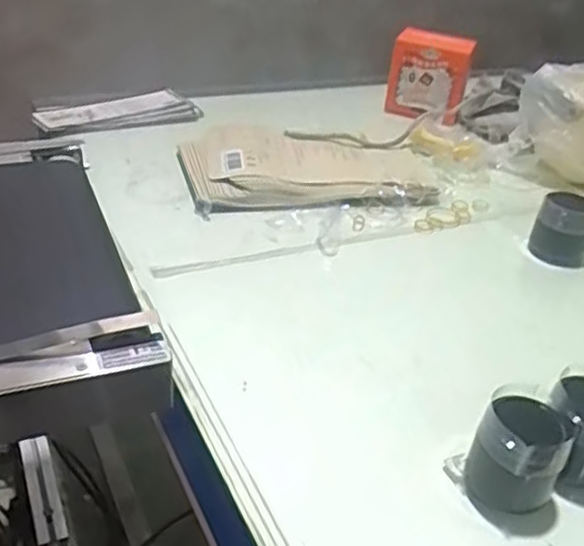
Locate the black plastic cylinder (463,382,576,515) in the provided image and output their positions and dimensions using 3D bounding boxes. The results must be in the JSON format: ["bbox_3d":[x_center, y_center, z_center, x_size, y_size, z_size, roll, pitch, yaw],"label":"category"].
[{"bbox_3d":[0.178,0.137,0.565,0.063,0.081,0.074,22,39,21],"label":"black plastic cylinder"}]

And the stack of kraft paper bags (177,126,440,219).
[{"bbox_3d":[0.019,-0.150,0.978,0.327,0.030,0.213,-3,37,-12],"label":"stack of kraft paper bags"}]

